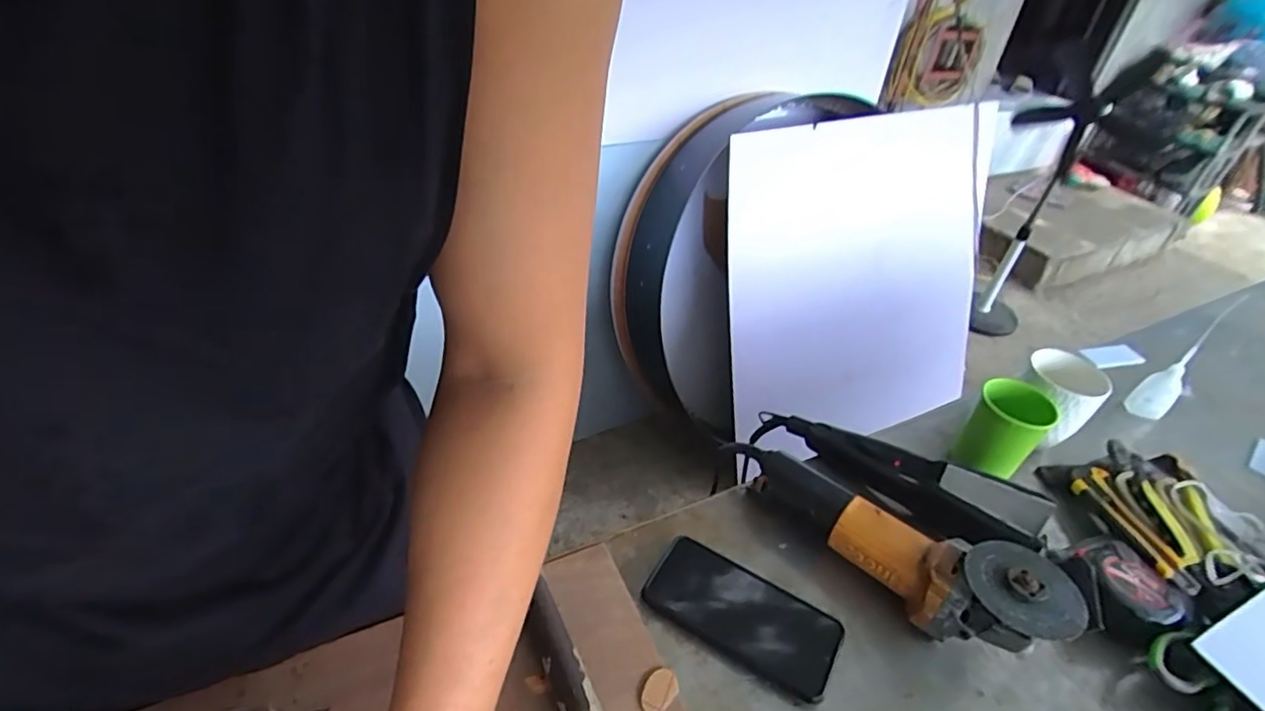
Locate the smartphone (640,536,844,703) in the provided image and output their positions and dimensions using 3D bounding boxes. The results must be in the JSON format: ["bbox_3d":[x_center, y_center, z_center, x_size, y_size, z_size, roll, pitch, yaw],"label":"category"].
[{"bbox_3d":[0.096,0.227,0.549,0.168,0.014,0.073,25,41,22],"label":"smartphone"}]

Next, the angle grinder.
[{"bbox_3d":[0.224,0.166,0.583,0.319,0.100,0.078,32,45,30],"label":"angle grinder"}]

